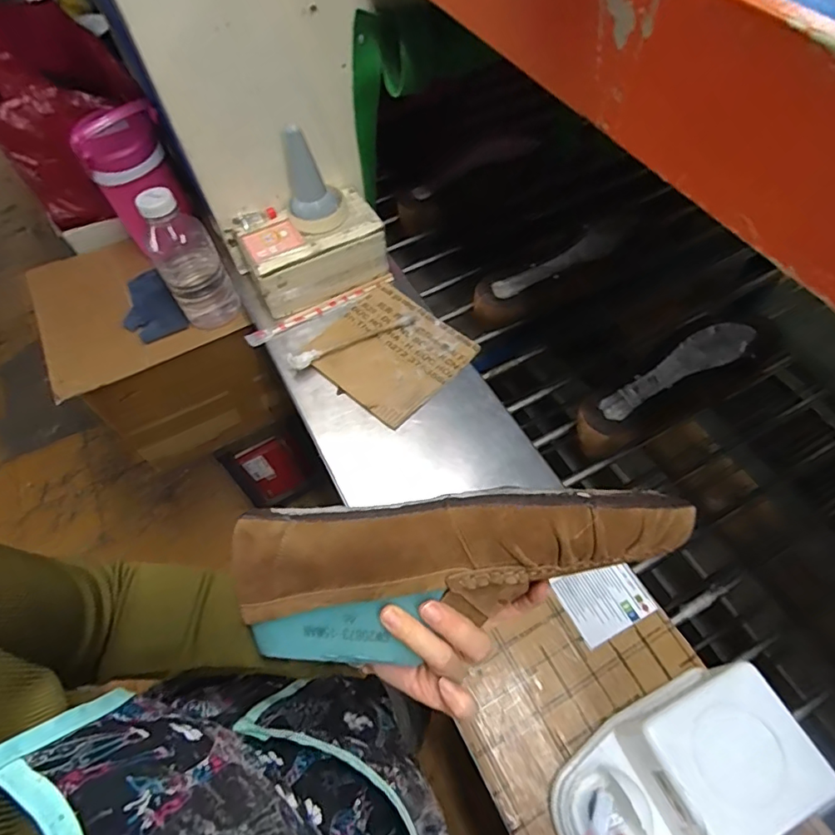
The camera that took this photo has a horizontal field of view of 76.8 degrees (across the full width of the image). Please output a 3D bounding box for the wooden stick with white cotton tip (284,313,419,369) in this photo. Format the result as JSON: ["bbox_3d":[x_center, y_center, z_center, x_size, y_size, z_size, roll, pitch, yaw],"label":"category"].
[{"bbox_3d":[-0.088,-0.110,0.733,0.190,0.021,0.018,-25,61,-12],"label":"wooden stick with white cotton tip"}]

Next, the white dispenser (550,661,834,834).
[{"bbox_3d":[0.203,0.289,0.418,0.181,0.099,0.104,-28,61,-14],"label":"white dispenser"}]

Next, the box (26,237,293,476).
[{"bbox_3d":[-0.488,-0.138,1.050,0.330,0.302,0.327,-25,61,-12],"label":"box"}]

